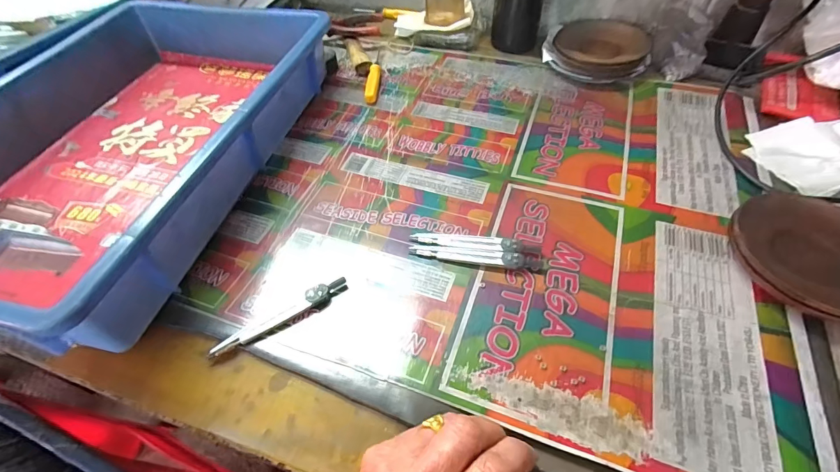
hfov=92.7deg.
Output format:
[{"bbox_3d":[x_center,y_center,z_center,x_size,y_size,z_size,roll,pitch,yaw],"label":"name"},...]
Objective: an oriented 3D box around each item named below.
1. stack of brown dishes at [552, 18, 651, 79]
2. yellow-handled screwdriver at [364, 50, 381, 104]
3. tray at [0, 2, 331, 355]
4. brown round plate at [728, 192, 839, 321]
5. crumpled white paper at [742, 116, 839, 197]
[{"bbox_3d":[0.242,-0.250,0.539,0.117,0.032,0.129,21,55,17],"label":"stack of brown dishes"},{"bbox_3d":[-0.060,-0.217,0.533,0.016,0.013,0.128,-1,52,1],"label":"yellow-handled screwdriver"},{"bbox_3d":[-0.303,-0.110,0.415,0.307,0.085,0.435,10,53,9],"label":"tray"},{"bbox_3d":[0.310,0.016,0.319,0.110,0.027,0.113,-1,52,1],"label":"brown round plate"},{"bbox_3d":[0.390,-0.087,0.396,0.095,0.028,0.088,-20,54,-13],"label":"crumpled white paper"}]

